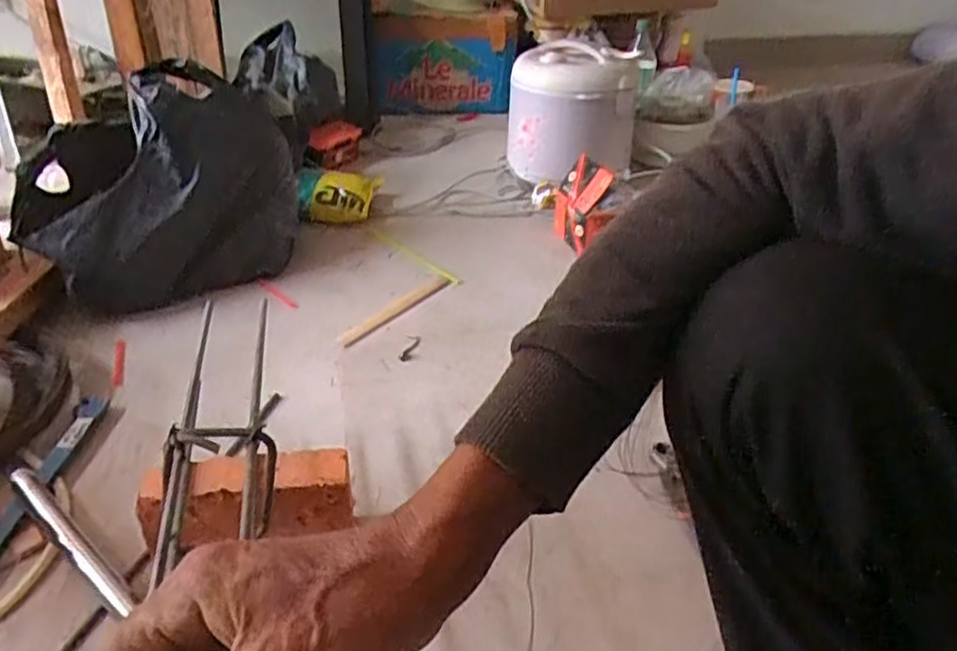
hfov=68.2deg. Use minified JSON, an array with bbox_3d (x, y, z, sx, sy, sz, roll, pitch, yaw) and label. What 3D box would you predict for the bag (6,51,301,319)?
[{"bbox_3d":[-0.470,-0.215,1.083,0.403,0.310,0.177,-16,37,-24],"label":"bag"}]

